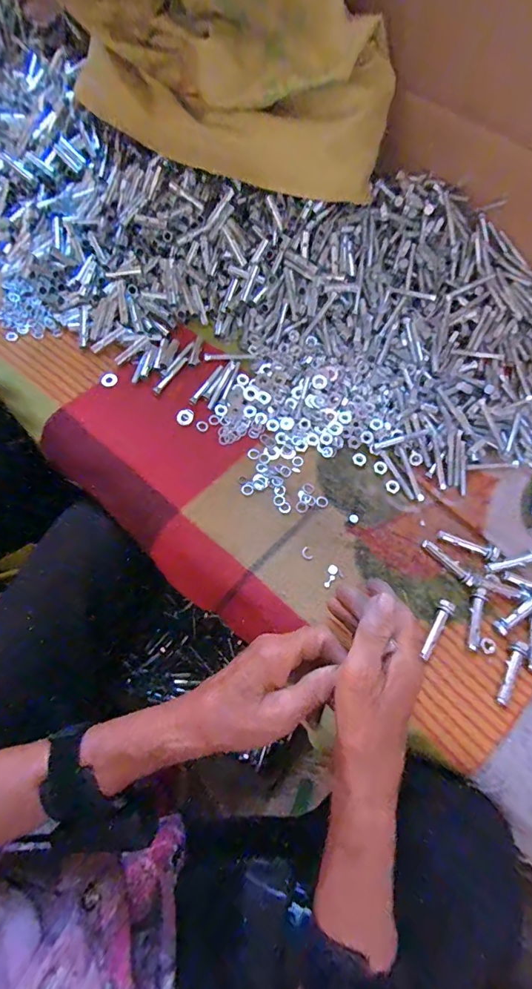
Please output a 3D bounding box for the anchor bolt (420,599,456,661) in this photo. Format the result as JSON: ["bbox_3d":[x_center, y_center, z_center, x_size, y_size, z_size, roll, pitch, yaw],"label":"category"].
[{"bbox_3d":[0.155,0.122,0.389,0.014,0.008,0.055,33,74,10],"label":"anchor bolt"}]

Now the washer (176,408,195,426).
[{"bbox_3d":[-0.085,-0.082,0.451,0.018,0.004,0.019,0,71,-1],"label":"washer"}]

